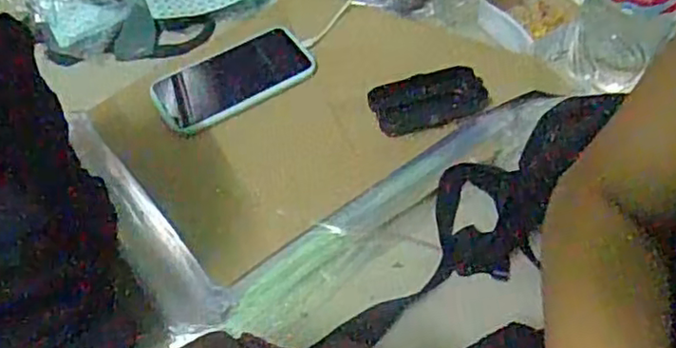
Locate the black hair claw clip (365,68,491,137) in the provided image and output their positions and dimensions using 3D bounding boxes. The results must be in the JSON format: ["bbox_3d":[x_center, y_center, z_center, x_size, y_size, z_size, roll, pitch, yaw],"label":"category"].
[{"bbox_3d":[0.089,-0.069,0.641,0.116,0.041,0.049,-13,54,-6],"label":"black hair claw clip"}]

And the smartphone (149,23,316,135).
[{"bbox_3d":[-0.109,-0.101,0.673,0.165,0.011,0.068,-27,85,-14],"label":"smartphone"}]

